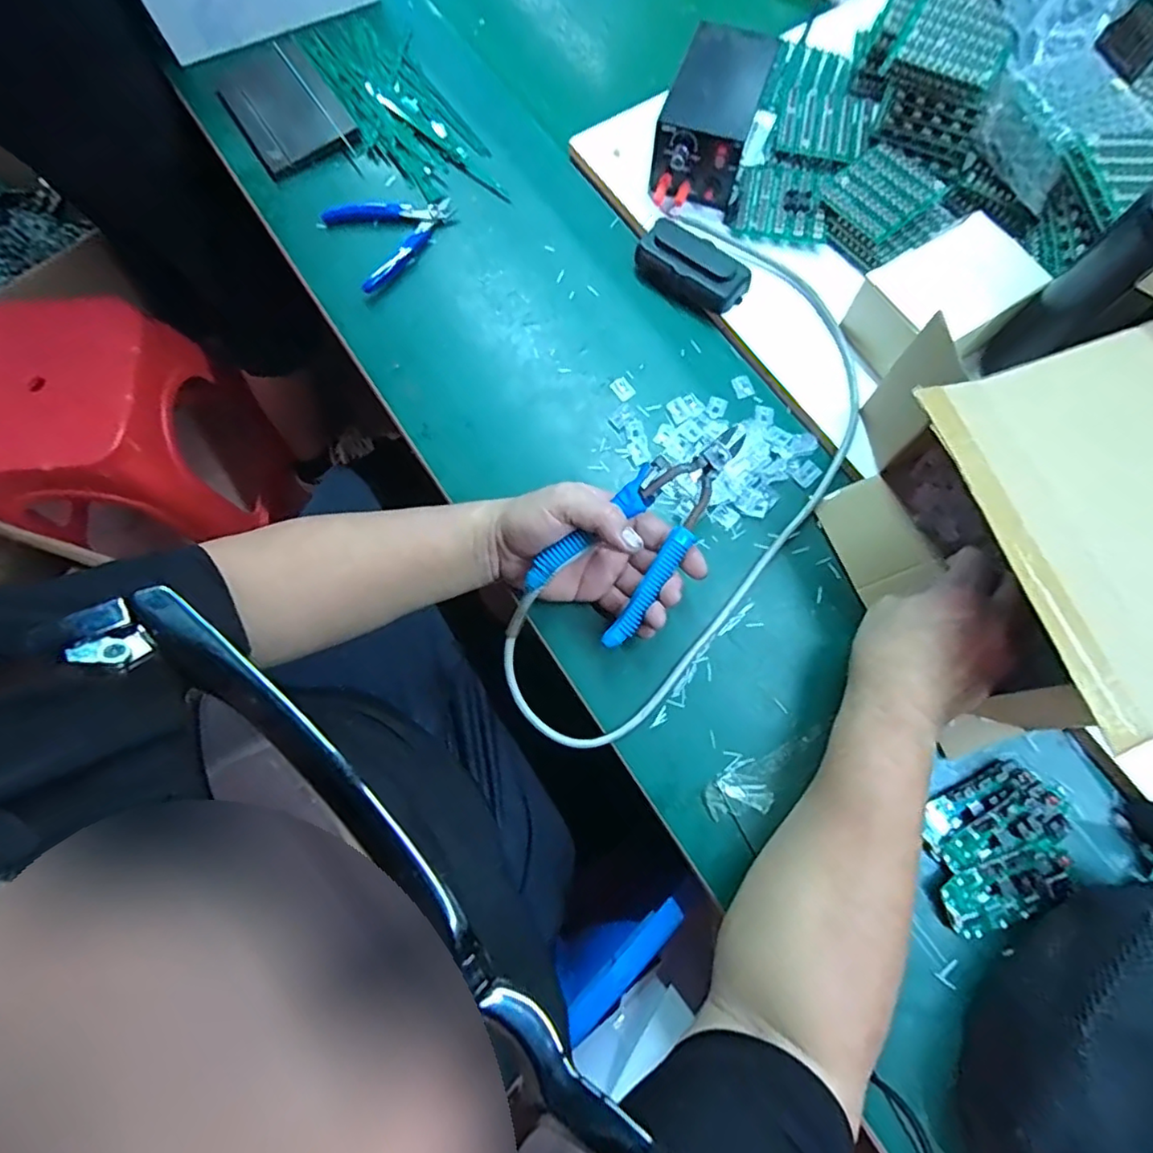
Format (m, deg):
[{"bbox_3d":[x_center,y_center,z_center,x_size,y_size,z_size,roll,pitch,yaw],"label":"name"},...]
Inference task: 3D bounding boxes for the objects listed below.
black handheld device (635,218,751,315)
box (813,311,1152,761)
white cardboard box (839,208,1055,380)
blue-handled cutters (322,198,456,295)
[{"bbox_3d":[0.107,-0.285,0.559,0.106,0.034,0.053,38,77,12],"label":"black handheld device"},{"bbox_3d":[0.335,-0.046,0.418,0.219,0.145,0.268,-21,73,-5],"label":"box"},{"bbox_3d":[0.308,-0.227,0.508,0.127,0.066,0.094,-31,77,-8],"label":"white cardboard box"},{"bbox_3d":[-0.181,-0.348,0.596,0.116,0.010,0.105,-28,74,-7],"label":"blue-handled cutters"}]

